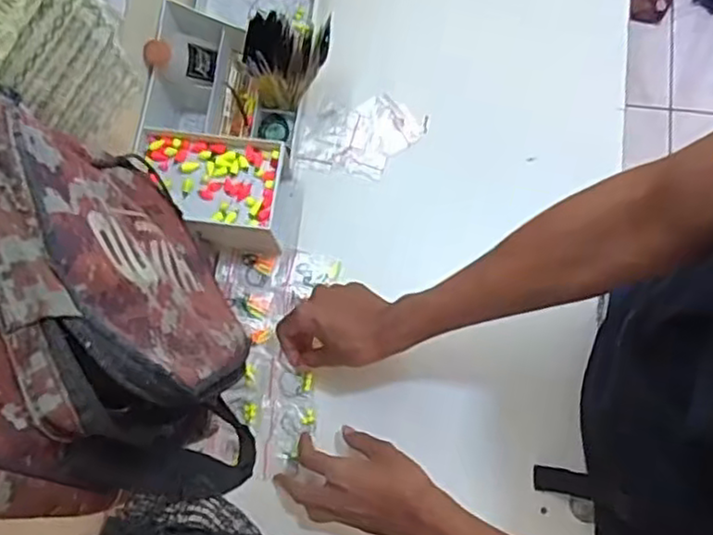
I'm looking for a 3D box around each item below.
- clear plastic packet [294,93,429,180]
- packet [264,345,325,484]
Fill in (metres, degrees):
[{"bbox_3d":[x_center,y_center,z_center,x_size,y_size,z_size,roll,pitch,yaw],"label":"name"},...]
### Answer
[{"bbox_3d":[0.005,-0.147,0.759,0.134,0.028,0.086,9,78,3],"label":"clear plastic packet"},{"bbox_3d":[-0.069,0.150,0.689,0.049,0.020,0.119,6,80,2],"label":"packet"}]

